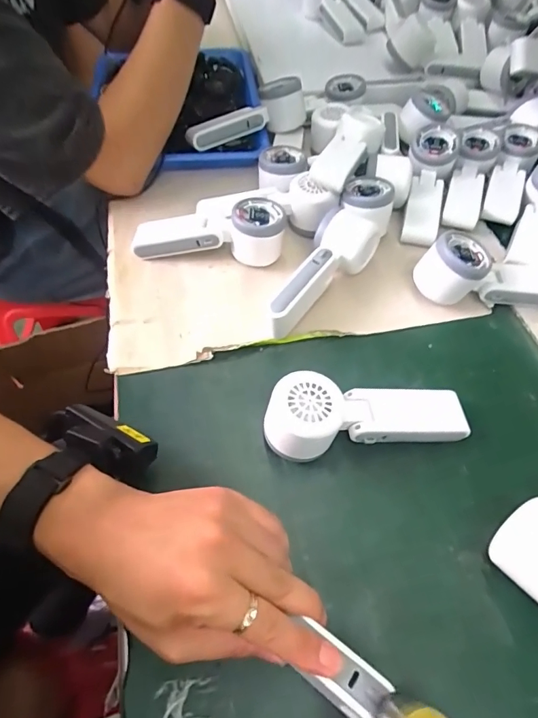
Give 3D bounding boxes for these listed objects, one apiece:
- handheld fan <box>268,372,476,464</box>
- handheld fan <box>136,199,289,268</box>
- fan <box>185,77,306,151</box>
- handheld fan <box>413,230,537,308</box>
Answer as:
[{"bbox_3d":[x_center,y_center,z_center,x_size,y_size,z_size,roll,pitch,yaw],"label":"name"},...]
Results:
[{"bbox_3d":[0.078,0.047,0.358,0.165,0.048,0.053,0,56,-13],"label":"handheld fan"},{"bbox_3d":[-0.066,-0.138,0.474,0.165,0.053,0.053,3,54,1],"label":"handheld fan"},{"bbox_3d":[-0.027,-0.319,0.586,0.172,0.073,0.058,-20,55,-16],"label":"fan"},{"bbox_3d":[0.236,-0.083,0.446,0.163,0.052,0.050,7,57,-7],"label":"handheld fan"}]

